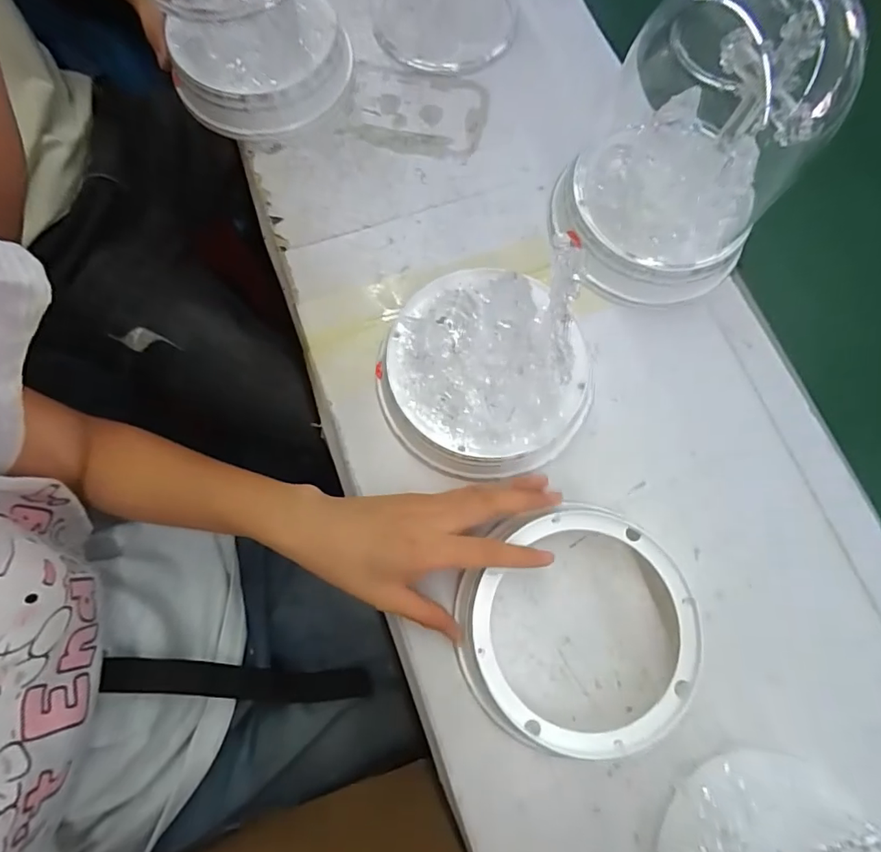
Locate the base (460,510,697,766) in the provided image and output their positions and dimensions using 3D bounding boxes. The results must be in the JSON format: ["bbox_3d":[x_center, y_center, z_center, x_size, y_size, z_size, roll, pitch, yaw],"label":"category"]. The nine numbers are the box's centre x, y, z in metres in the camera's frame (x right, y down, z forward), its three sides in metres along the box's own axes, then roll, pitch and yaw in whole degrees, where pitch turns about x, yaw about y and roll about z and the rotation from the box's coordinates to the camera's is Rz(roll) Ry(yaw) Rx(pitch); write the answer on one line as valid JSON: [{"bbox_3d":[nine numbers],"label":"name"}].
[{"bbox_3d":[0.082,0.124,0.323,0.144,0.033,0.142,0,76,-1],"label":"base"}]

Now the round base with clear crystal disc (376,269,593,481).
[{"bbox_3d":[0.029,-0.034,0.357,0.140,0.054,0.130,0,76,-1],"label":"round base with clear crystal disc"}]

